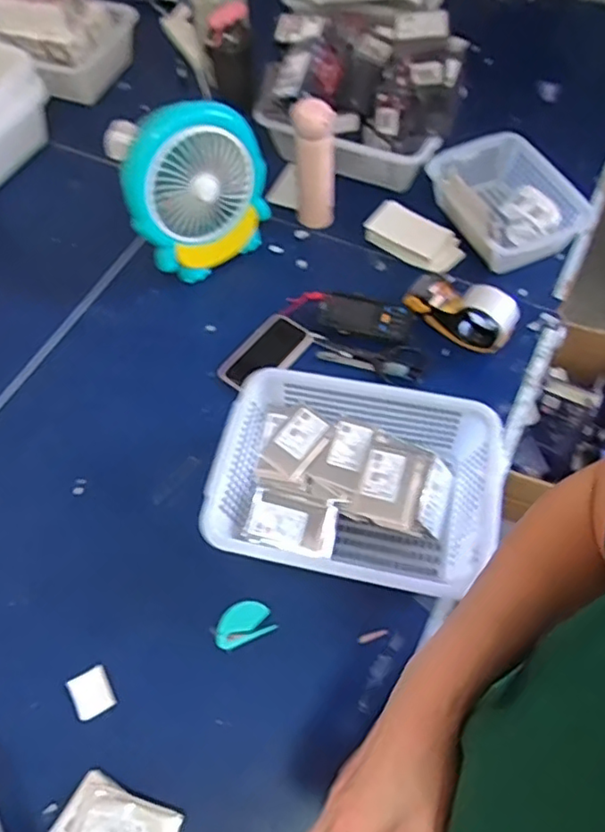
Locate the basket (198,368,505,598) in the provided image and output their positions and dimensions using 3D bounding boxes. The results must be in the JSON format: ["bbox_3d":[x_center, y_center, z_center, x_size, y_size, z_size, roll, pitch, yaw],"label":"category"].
[{"bbox_3d":[0.069,0.097,0.796,0.354,0.107,0.260,11,62,10],"label":"basket"}]

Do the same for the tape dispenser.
[{"bbox_3d":[0.250,-0.171,0.943,0.167,0.079,0.076,36,68,21],"label":"tape dispenser"}]

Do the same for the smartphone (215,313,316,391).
[{"bbox_3d":[-0.062,-0.100,0.966,0.086,0.013,0.148,41,78,16],"label":"smartphone"}]

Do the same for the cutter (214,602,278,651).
[{"bbox_3d":[-0.078,0.268,0.769,0.075,0.004,0.051,-23,61,-9],"label":"cutter"}]

